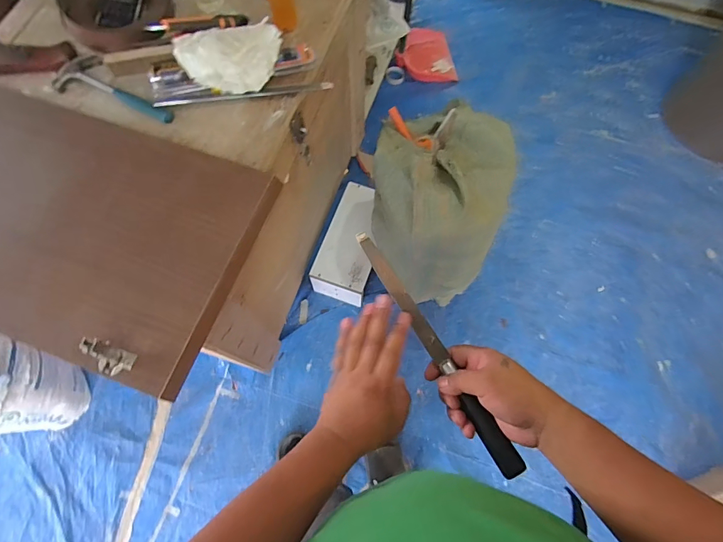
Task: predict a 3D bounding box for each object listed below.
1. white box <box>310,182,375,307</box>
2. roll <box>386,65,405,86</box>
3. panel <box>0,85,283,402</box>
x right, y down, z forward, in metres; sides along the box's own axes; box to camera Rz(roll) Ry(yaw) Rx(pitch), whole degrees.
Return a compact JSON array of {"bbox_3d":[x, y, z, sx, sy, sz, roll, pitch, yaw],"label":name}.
[{"bbox_3d":[-0.031,-0.096,1.368,0.180,0.145,0.379,17,71,5],"label":"white box"},{"bbox_3d":[0.153,-0.870,1.765,0.082,0.020,0.096,9,70,2],"label":"roll"},{"bbox_3d":[-0.510,-0.092,0.657,0.647,0.031,0.396,19,71,6],"label":"panel"}]

